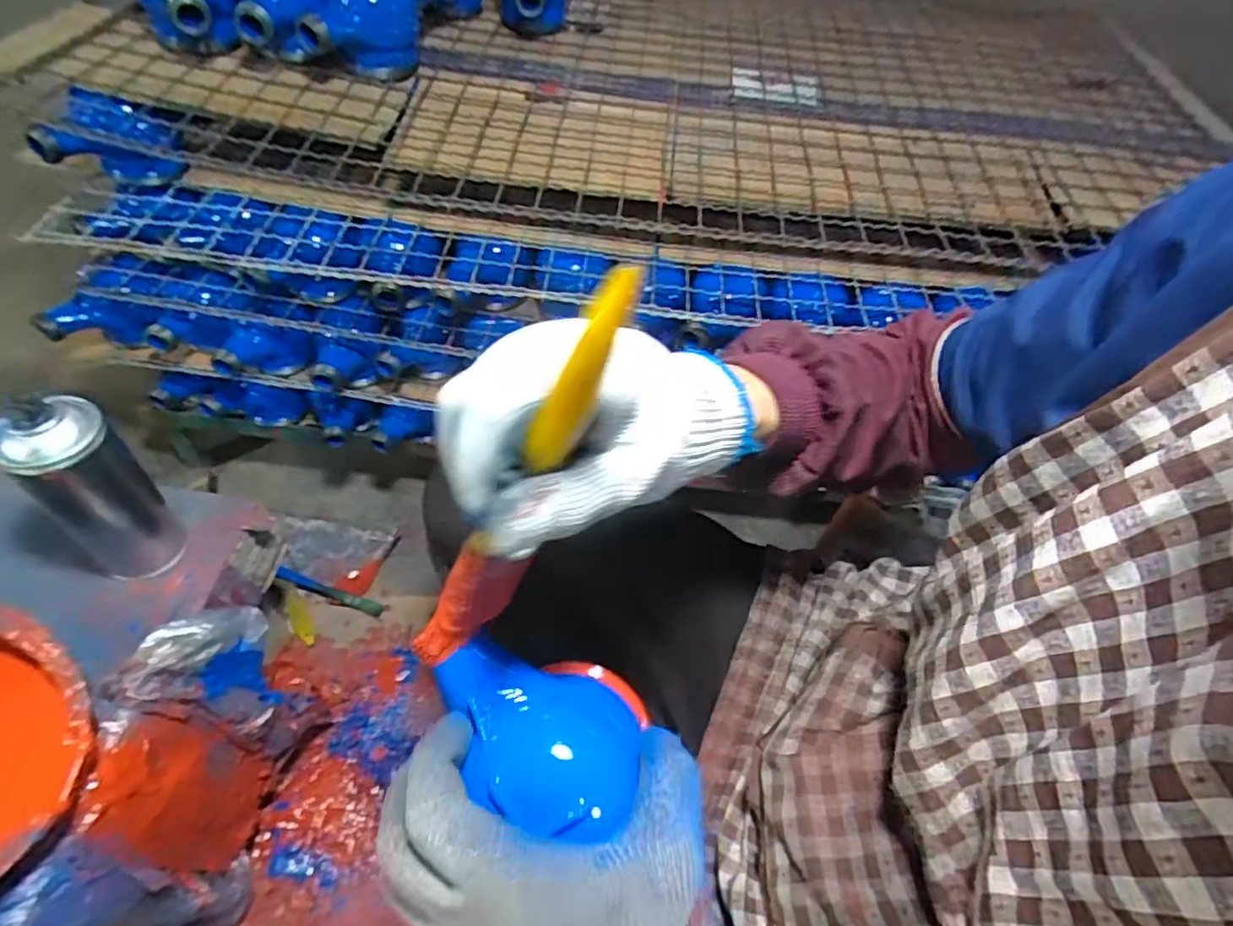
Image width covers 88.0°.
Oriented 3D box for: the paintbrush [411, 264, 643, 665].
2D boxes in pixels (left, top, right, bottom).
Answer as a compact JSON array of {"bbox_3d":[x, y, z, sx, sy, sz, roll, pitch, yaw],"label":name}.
[{"bbox_3d":[-0.033,0.014,0.223,0.021,0.181,0.015,-10,49,-47],"label":"paintbrush"}]

